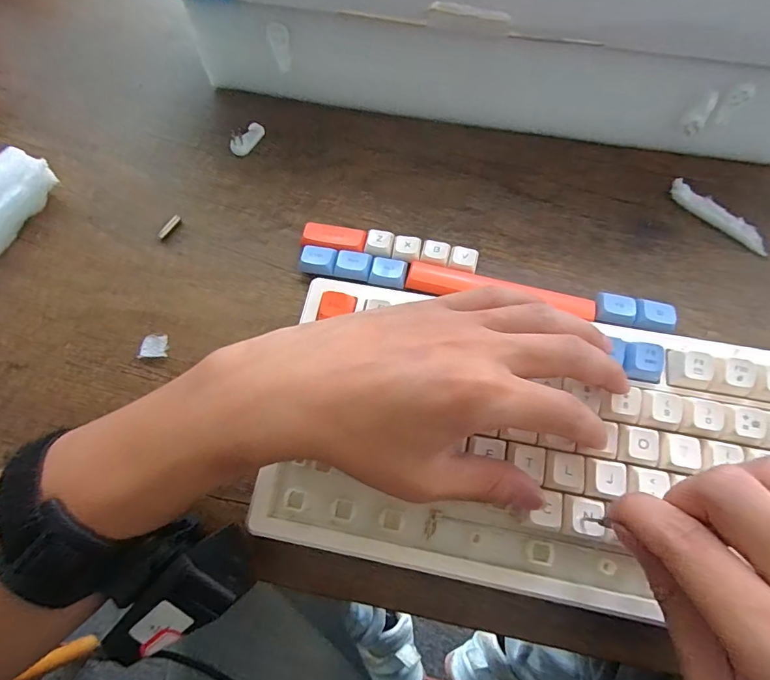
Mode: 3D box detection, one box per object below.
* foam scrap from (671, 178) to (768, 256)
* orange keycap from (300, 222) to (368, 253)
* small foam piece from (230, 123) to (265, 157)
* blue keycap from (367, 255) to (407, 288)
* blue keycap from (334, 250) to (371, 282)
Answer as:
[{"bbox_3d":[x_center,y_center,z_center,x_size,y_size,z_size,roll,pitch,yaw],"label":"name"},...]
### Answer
[{"bbox_3d":[0.224,-0.083,0.289,0.071,0.008,0.016,42,73,16],"label":"foam scrap"},{"bbox_3d":[-0.033,-0.065,0.282,0.040,0.012,0.020,4,67,2],"label":"orange keycap"},{"bbox_3d":[-0.101,-0.149,0.319,0.010,0.009,0.030,37,72,15],"label":"small foam piece"},{"bbox_3d":[0.002,-0.043,0.269,0.022,0.004,0.020,14,68,6],"label":"blue keycap"},{"bbox_3d":[-0.020,-0.047,0.269,0.022,0.004,0.019,9,67,4],"label":"blue keycap"}]

